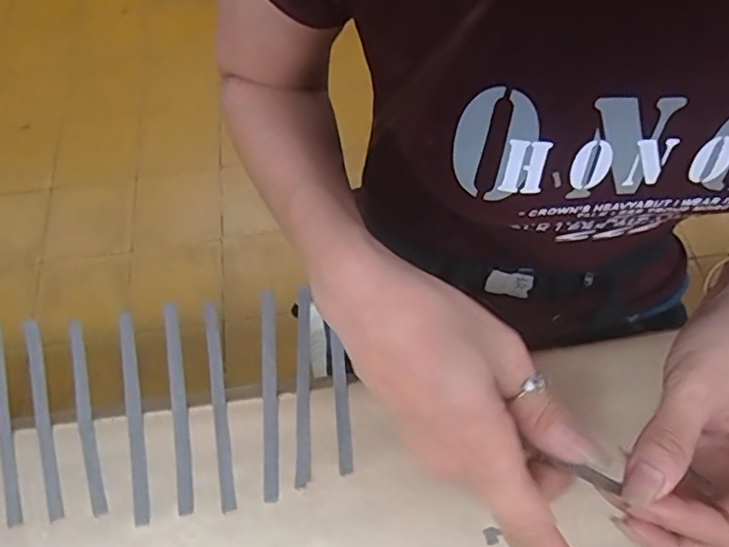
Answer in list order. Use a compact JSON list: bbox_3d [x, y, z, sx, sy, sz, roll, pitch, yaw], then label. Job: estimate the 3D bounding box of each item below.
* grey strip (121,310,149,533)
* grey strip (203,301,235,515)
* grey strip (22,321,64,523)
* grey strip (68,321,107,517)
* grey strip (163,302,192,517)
[{"bbox_3d":[-0.145,0.087,0.358,0.009,0.011,0.130,-13,62,-6],"label":"grey strip"},{"bbox_3d":[-0.093,0.079,0.363,0.010,0.008,0.134,-10,62,-4],"label":"grey strip"},{"bbox_3d":[-0.206,0.089,0.365,0.010,0.007,0.133,-19,63,-9],"label":"grey strip"},{"bbox_3d":[-0.180,0.088,0.369,0.010,0.008,0.132,-18,63,-8],"label":"grey strip"},{"bbox_3d":[-0.117,0.081,0.361,0.010,0.004,0.132,-5,68,-18],"label":"grey strip"}]

